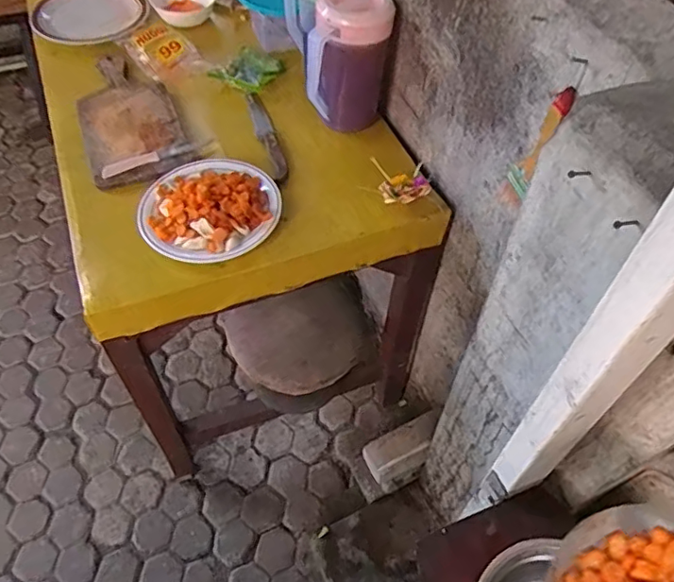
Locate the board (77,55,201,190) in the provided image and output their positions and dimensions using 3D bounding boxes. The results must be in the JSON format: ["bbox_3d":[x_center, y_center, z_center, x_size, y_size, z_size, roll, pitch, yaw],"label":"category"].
[{"bbox_3d":[-0.388,-0.335,1.035,0.168,0.013,0.342,-20,57,-15],"label":"board"}]

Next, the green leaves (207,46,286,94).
[{"bbox_3d":[-0.175,-0.446,1.150,0.113,0.031,0.115,27,58,17],"label":"green leaves"}]

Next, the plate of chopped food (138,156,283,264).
[{"bbox_3d":[-0.207,-0.141,0.904,0.211,0.055,0.220,1,54,-1],"label":"plate of chopped food"}]

